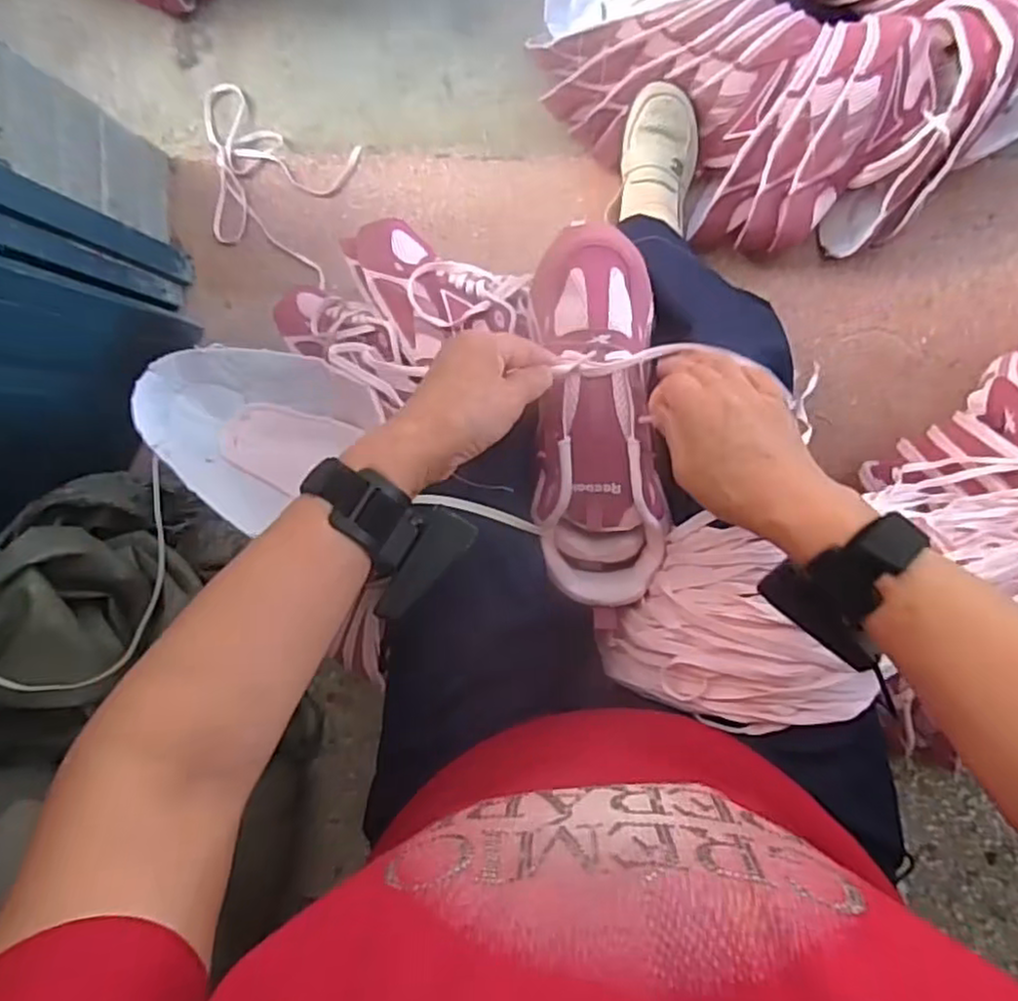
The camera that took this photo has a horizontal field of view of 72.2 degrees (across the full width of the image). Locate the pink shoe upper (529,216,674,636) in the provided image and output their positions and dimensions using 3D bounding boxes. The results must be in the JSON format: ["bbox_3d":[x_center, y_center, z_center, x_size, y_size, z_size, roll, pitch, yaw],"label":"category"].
[{"bbox_3d":[0.061,-0.052,0.480,0.084,0.055,0.261,-2,90,9],"label":"pink shoe upper"}]

